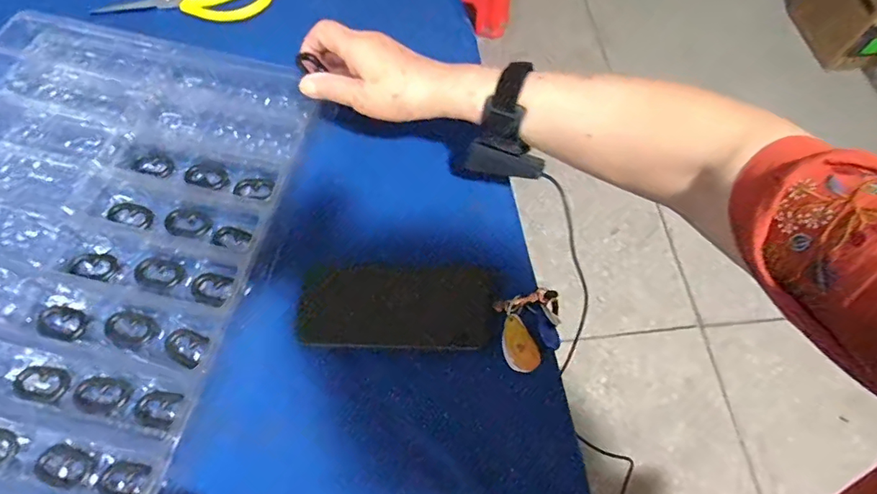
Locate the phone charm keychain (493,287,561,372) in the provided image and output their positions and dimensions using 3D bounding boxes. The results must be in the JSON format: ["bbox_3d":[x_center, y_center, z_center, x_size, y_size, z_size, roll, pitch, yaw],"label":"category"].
[{"bbox_3d":[0.083,0.071,0.421,0.057,0.008,0.067,-7,64,-5],"label":"phone charm keychain"}]

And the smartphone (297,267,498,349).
[{"bbox_3d":[-0.035,0.052,0.432,0.169,0.016,0.074,1,64,-1],"label":"smartphone"}]

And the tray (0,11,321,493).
[{"bbox_3d":[-0.334,-0.024,0.437,0.350,0.026,0.443,13,68,2],"label":"tray"}]

